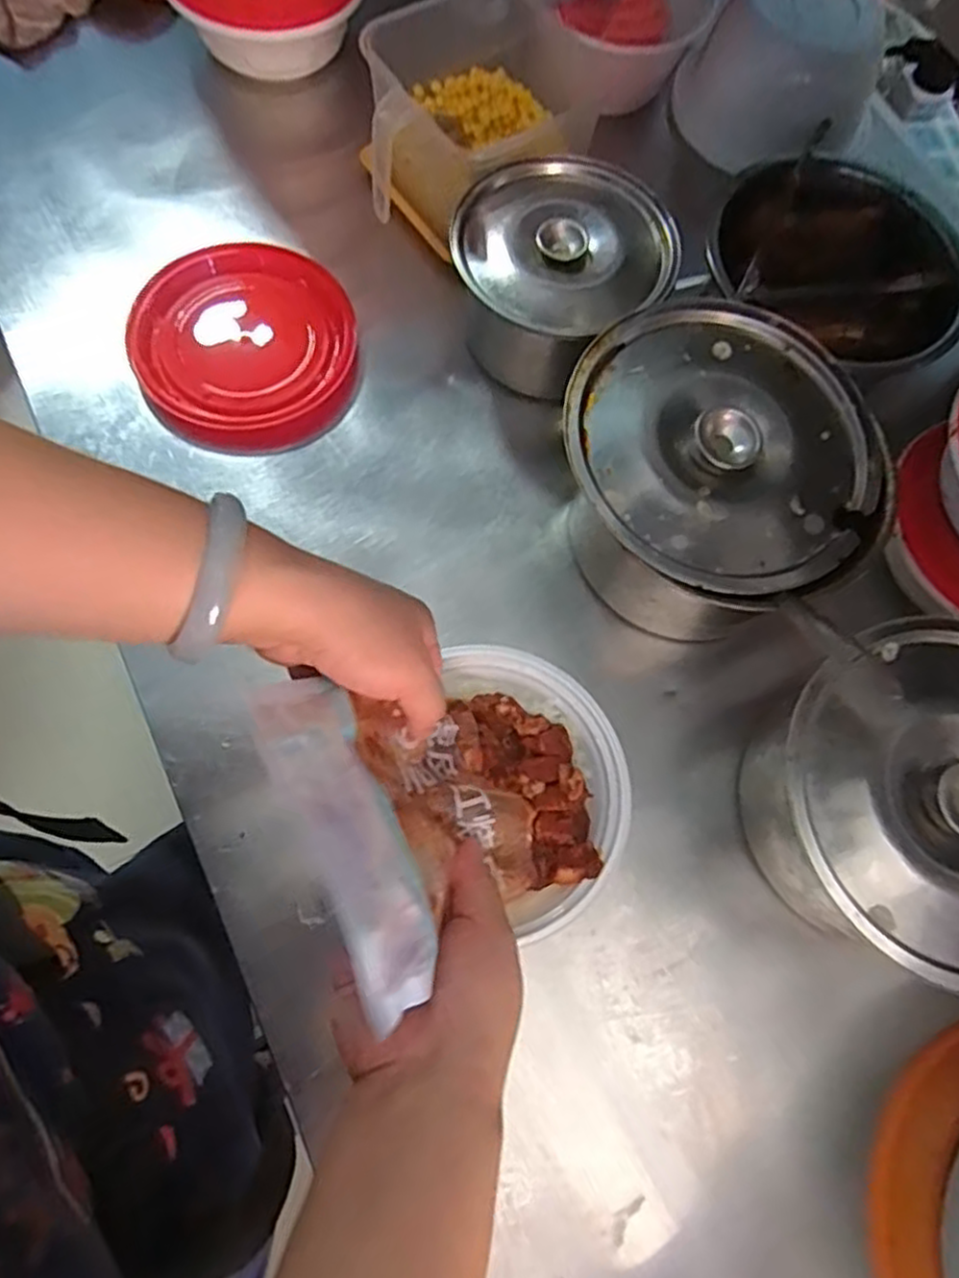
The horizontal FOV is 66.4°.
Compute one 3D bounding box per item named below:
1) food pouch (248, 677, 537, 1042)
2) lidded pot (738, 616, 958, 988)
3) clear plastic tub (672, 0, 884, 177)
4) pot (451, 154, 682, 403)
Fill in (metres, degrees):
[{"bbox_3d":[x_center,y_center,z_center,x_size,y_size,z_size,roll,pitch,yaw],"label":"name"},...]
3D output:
[{"bbox_3d":[-0.033,0.072,0.324,0.023,0.146,0.130,-36,78,19],"label":"food pouch"},{"bbox_3d":[0.263,0.096,0.434,0.193,0.102,0.186,1,73,-4],"label":"lidded pot"},{"bbox_3d":[0.264,-0.490,0.635,0.125,0.097,0.128,-26,77,-14],"label":"clear plastic tub"},{"bbox_3d":[0.057,-0.262,0.539,0.152,0.086,0.143,-17,74,-12],"label":"pot"}]

